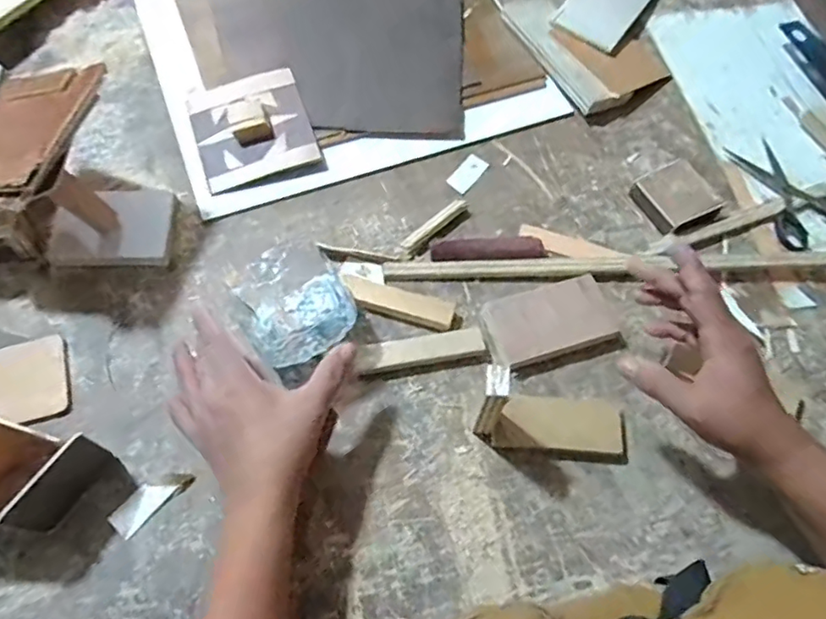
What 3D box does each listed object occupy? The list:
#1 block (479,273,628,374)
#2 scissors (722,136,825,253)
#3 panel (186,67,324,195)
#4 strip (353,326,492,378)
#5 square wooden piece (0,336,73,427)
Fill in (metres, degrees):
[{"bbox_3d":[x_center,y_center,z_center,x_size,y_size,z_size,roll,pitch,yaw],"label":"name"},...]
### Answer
[{"bbox_3d":[0.121,0.014,0.500,0.115,0.019,0.067,-16,66,-10],"label":"block"},{"bbox_3d":[0.387,-0.123,0.583,0.108,0.019,0.135,-17,66,-11],"label":"scissors"},{"bbox_3d":[-0.161,-0.184,0.570,0.111,0.032,0.120,-18,67,-11],"label":"panel"},{"bbox_3d":[0.008,0.037,0.484,0.110,0.020,0.026,-9,65,-7],"label":"strip"},{"bbox_3d":[-0.315,0.060,0.459,0.069,0.011,0.074,-17,67,-11],"label":"square wooden piece"}]

